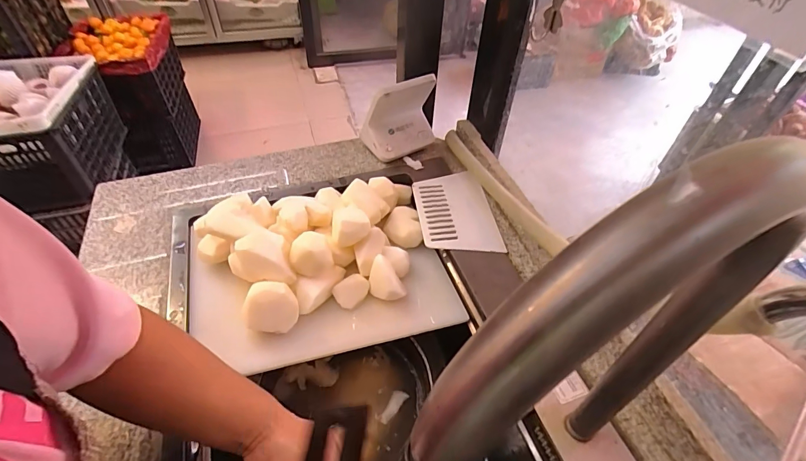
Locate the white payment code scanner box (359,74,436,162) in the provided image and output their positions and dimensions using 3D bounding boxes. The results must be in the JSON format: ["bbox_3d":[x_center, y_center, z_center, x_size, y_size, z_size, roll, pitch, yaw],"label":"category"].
[{"bbox_3d":[-0.006,-0.199,0.728,0.133,0.157,0.062,-8,48,-9],"label":"white payment code scanner box"}]

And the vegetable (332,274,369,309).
[{"bbox_3d":[-0.074,0.088,0.583,0.038,0.023,0.049,31,54,24],"label":"vegetable"}]

